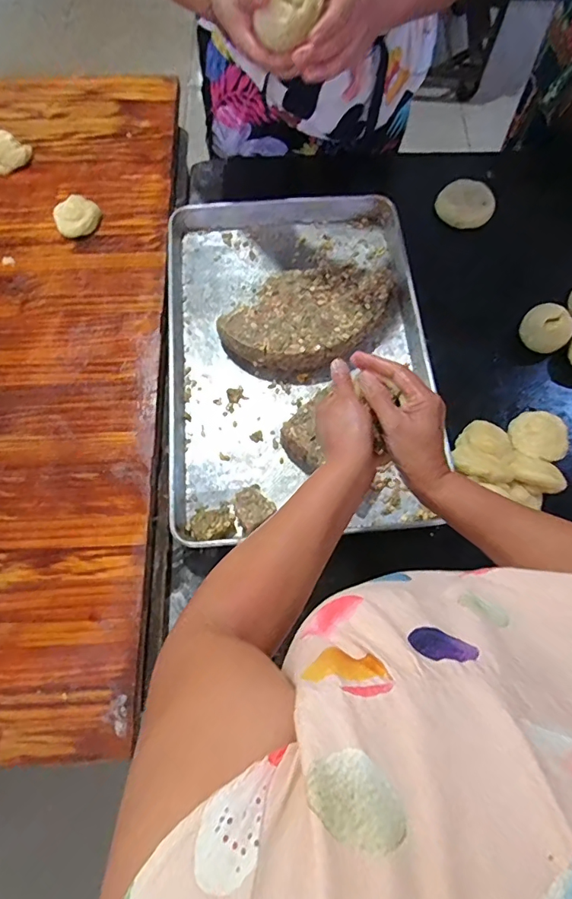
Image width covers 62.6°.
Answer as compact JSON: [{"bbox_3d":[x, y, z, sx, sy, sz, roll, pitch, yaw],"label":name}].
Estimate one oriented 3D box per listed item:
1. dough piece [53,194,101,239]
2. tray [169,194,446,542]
[{"bbox_3d":[-0.363,-0.406,0.819,0.076,0.031,0.058,-27,73,-9],"label":"dough piece"},{"bbox_3d":[0.015,-0.170,0.761,0.398,0.062,0.596,-4,71,-1],"label":"tray"}]

